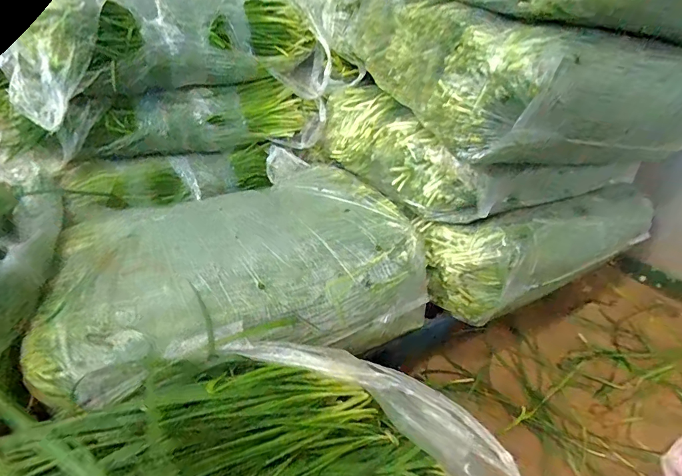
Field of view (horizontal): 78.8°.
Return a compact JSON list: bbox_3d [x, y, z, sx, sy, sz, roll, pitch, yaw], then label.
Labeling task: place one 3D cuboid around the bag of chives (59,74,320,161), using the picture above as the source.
[{"bbox_3d":[-0.326,-0.272,0.989,0.579,0.150,0.079,-10,36,-17],"label":"bag of chives"}]

